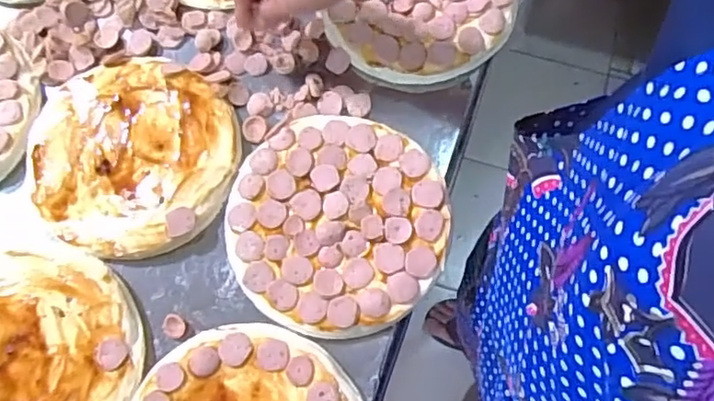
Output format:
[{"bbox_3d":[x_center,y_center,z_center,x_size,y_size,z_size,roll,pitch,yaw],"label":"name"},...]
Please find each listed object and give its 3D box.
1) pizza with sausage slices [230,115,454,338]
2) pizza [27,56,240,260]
[{"bbox_3d":[-0.019,0.017,0.541,0.191,0.022,0.193,0,74,0],"label":"pizza with sausage slices"},{"bbox_3d":[-0.216,-0.048,0.568,0.196,0.014,0.190,0,74,0],"label":"pizza"}]

